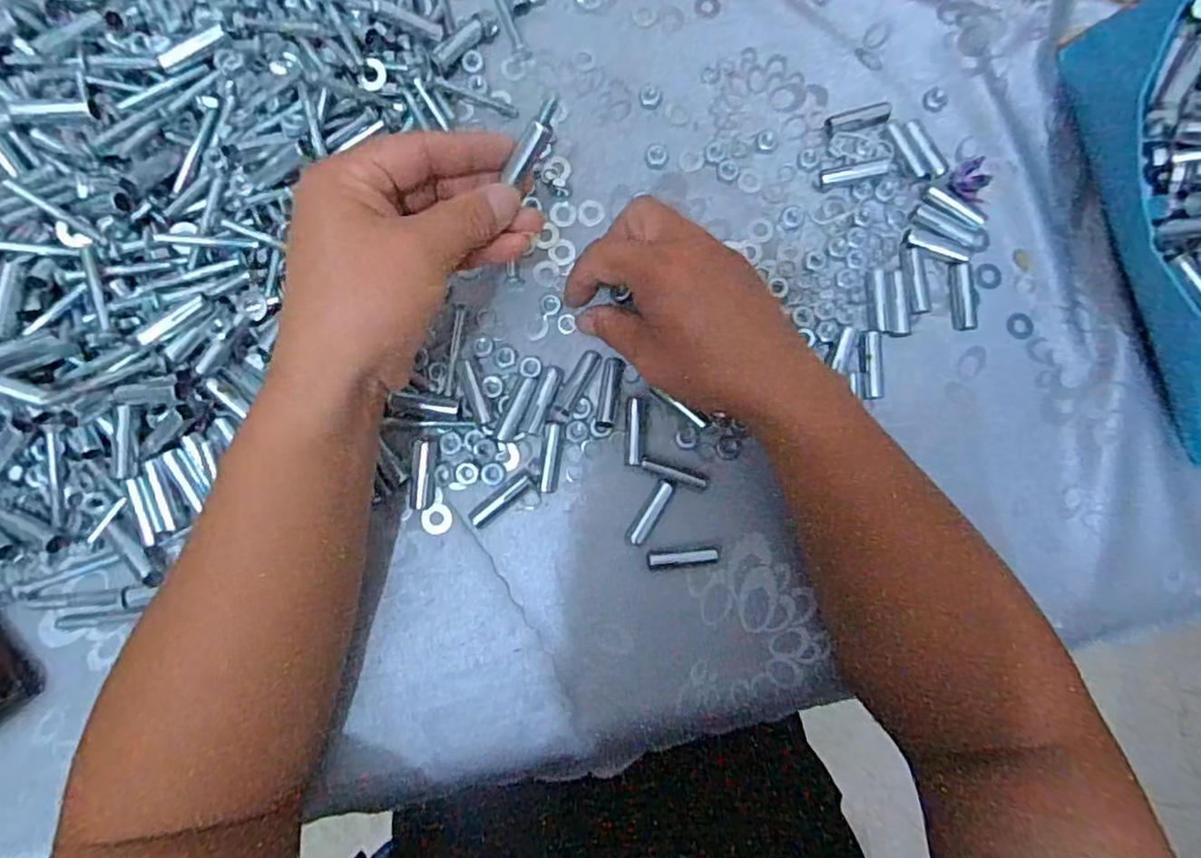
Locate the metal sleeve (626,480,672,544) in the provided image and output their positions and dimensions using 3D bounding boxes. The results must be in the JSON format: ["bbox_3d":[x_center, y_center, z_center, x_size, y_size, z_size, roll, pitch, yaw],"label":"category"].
[{"bbox_3d":[0.028,0.047,0.365,0.009,0.007,0.040,32,82,2],"label":"metal sleeve"}]

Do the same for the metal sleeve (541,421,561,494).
[{"bbox_3d":[-0.028,0.016,0.368,0.008,0.008,0.040,6,82,-2],"label":"metal sleeve"}]

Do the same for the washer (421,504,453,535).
[{"bbox_3d":[-0.092,0.051,0.364,0.017,0.004,0.016,0,82,-3],"label":"washer"}]

